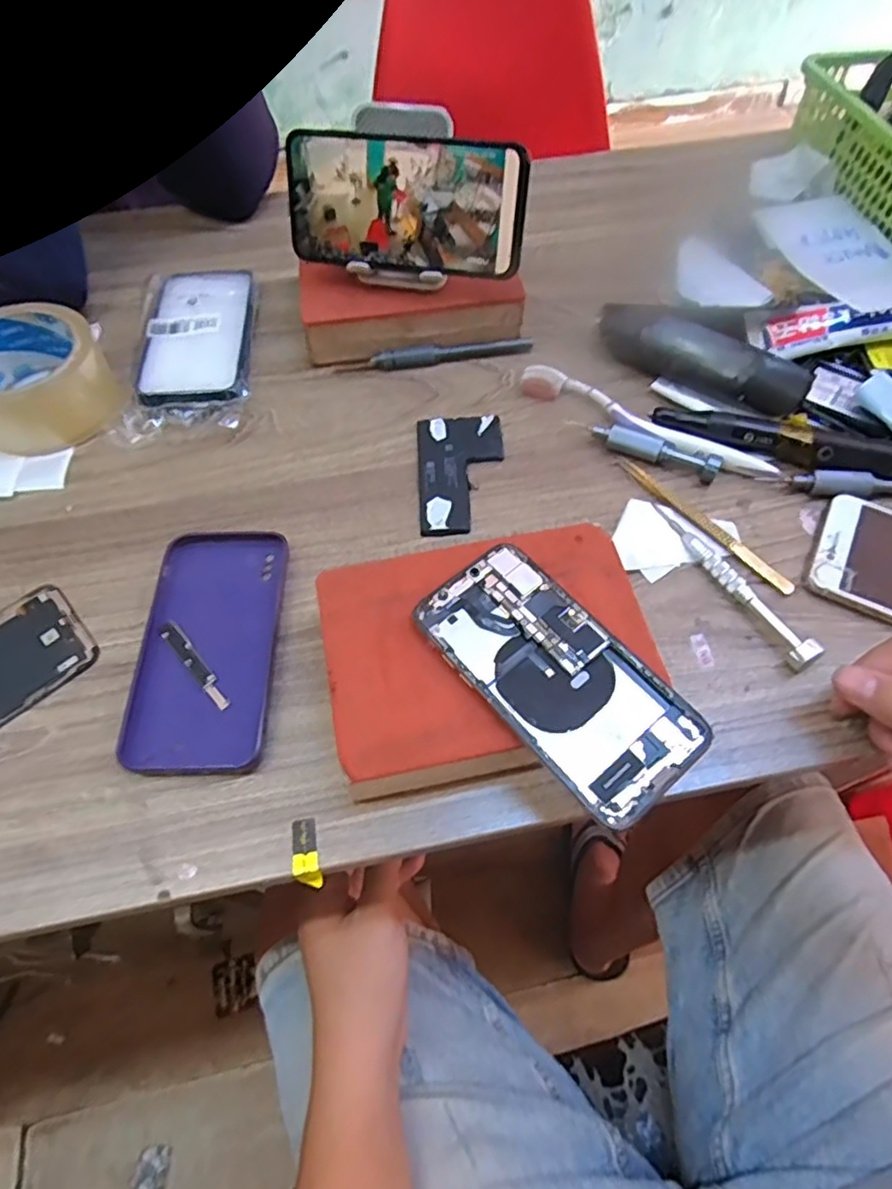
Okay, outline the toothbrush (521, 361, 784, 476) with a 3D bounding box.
[{"bbox_3d":[0.131,-0.114,0.430,0.177,0.014,0.023,31,65,18],"label":"toothbrush"}]

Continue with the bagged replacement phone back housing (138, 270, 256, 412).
[{"bbox_3d":[-0.187,-0.196,0.489,0.073,0.016,0.147,-4,60,-1],"label":"bagged replacement phone back housing"}]

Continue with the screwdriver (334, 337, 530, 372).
[{"bbox_3d":[-0.008,-0.179,0.479,0.144,0.016,0.013,-8,60,-3],"label":"screwdriver"}]

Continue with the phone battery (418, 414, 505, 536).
[{"bbox_3d":[0.011,-0.080,0.421,0.056,0.007,0.095,-3,60,0],"label":"phone battery"}]

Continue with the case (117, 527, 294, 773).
[{"bbox_3d":[-0.131,0.027,0.359,0.075,0.009,0.145,-2,60,0],"label":"case"}]

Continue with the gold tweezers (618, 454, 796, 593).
[{"bbox_3d":[0.158,-0.047,0.396,0.013,0.008,0.131,-36,65,-18],"label":"gold tweezers"}]

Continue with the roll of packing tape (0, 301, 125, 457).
[{"bbox_3d":[-0.281,-0.150,0.438,0.091,0.056,0.090,-1,60,1],"label":"roll of packing tape"}]

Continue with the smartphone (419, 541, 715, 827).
[{"bbox_3d":[0.052,0.038,0.305,0.067,0.009,0.139,-36,65,-18],"label":"smartphone"}]

